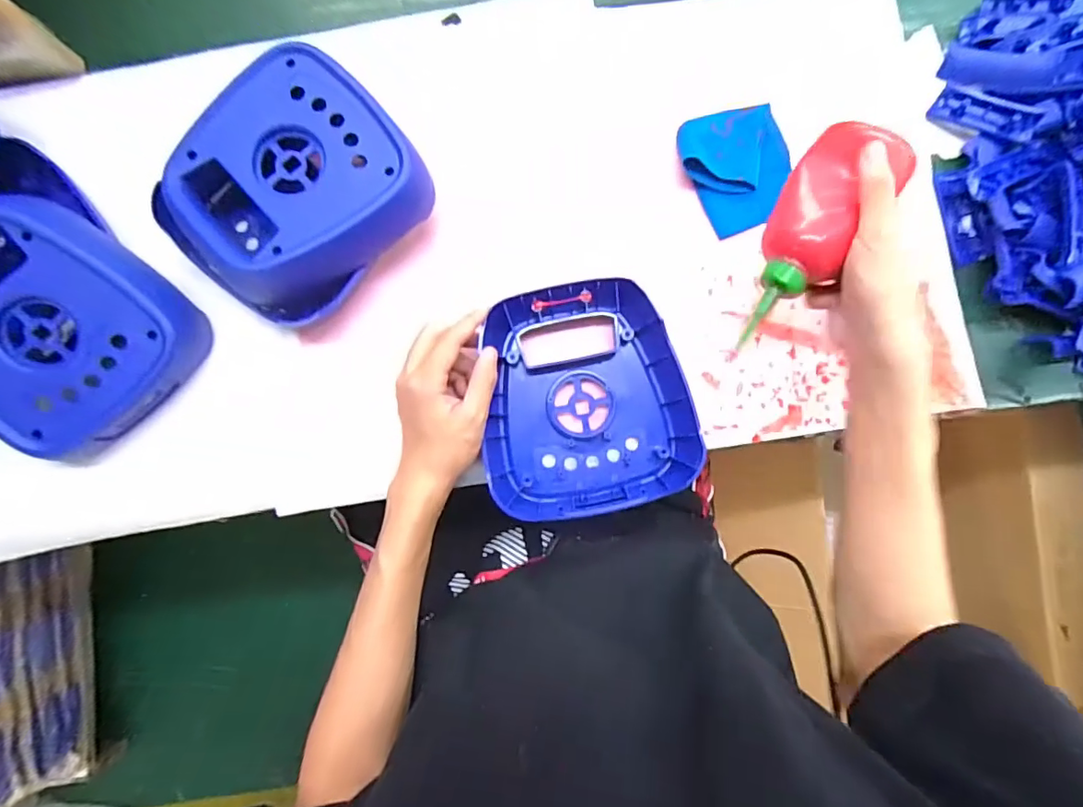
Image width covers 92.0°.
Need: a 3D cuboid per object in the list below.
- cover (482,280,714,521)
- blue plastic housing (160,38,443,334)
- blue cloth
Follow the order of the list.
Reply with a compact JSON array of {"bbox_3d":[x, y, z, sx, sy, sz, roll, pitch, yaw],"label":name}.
[{"bbox_3d":[0.032,-0.003,0.422,0.162,0.041,0.178,-12,83,-2],"label":"cover"},{"bbox_3d":[-0.195,-0.164,0.420,0.157,0.073,0.182,45,87,2],"label":"blue plastic housing"},{"bbox_3d":[0.170,-0.201,0.449,0.094,0.029,0.097,-15,87,-2],"label":"blue cloth"}]

